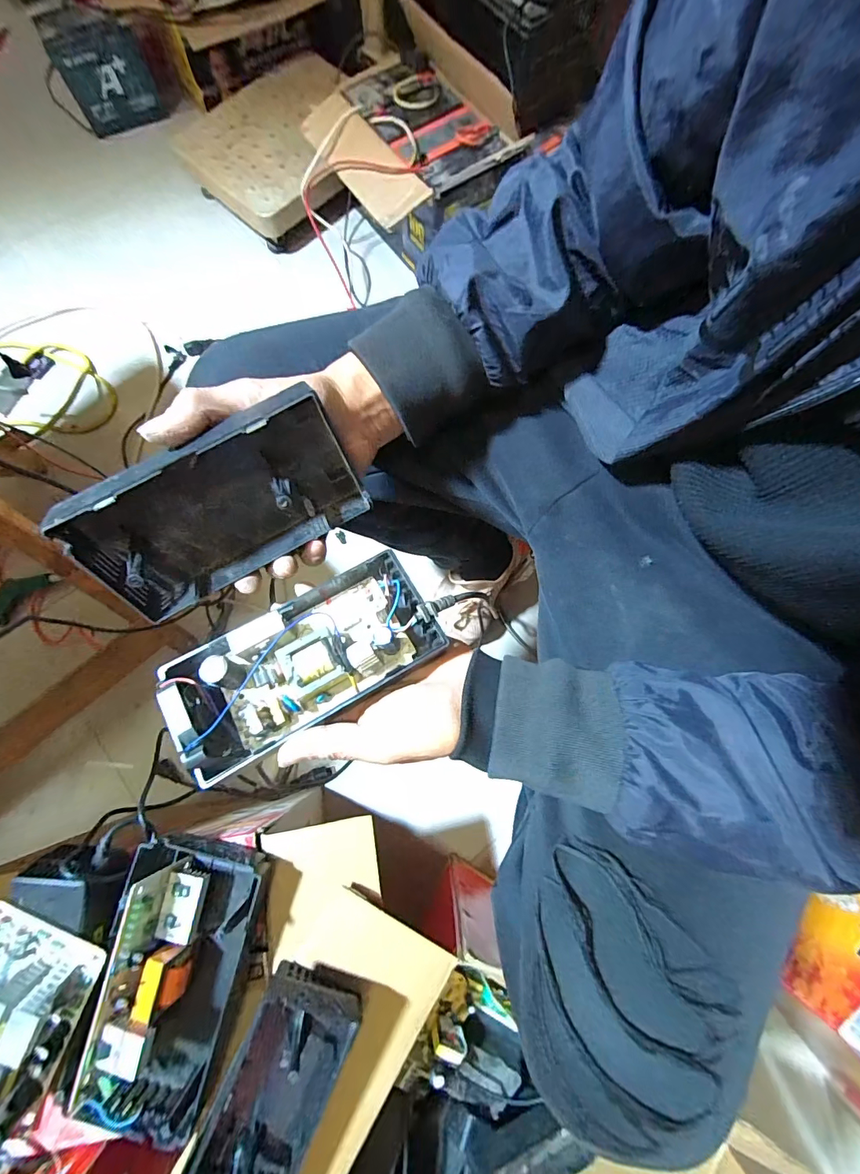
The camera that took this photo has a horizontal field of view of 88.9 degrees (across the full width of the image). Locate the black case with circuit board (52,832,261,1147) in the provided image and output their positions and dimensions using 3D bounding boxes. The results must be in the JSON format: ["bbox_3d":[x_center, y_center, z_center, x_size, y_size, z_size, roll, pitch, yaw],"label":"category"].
[{"bbox_3d":[-0.242,0.362,0.405,0.127,0.075,0.226,14,77,2],"label":"black case with circuit board"}]

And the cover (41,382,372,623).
[{"bbox_3d":[-0.129,-0.047,0.272,0.174,0.100,0.044,-28,57,-7],"label":"cover"}]

